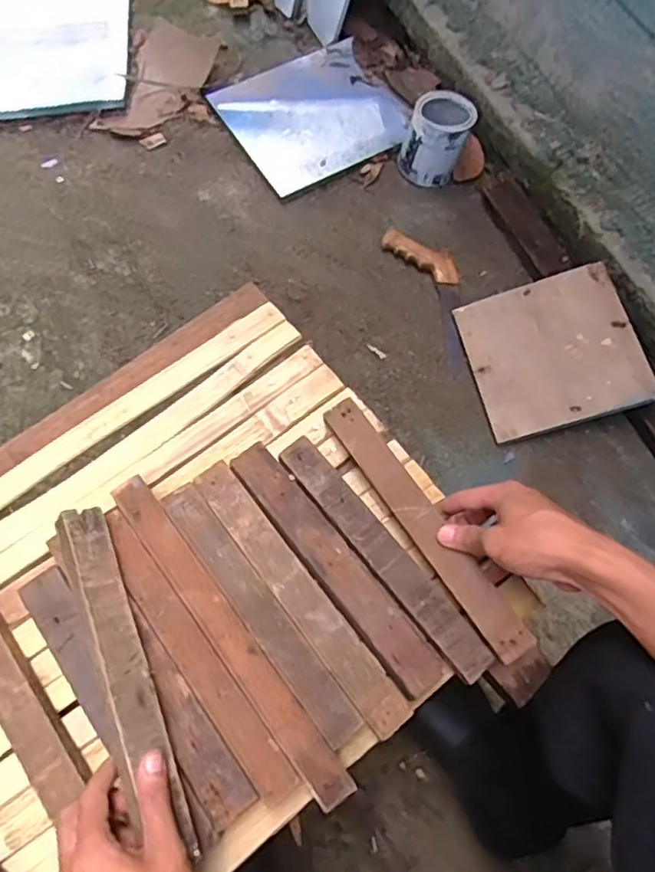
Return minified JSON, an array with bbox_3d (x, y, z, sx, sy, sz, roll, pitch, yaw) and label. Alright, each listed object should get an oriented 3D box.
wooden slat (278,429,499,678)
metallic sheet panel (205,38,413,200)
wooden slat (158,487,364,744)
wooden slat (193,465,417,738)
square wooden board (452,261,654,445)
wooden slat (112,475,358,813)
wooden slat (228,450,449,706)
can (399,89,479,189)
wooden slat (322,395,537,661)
[{"bbox_3d":[0.044,0.094,0.500,0.030,0.012,0.233,-37,72,-14],"label":"wooden slat"},{"bbox_3d":[-0.029,-0.645,1.235,0.318,0.013,0.290,-28,74,-5],"label":"metallic sheet panel"},{"bbox_3d":[-0.054,0.135,0.486,0.030,0.012,0.233,-35,72,-13],"label":"wooden slat"},{"bbox_3d":[-0.024,0.121,0.487,0.033,0.007,0.246,-36,72,-13],"label":"wooden slat"},{"bbox_3d":[0.356,-0.134,0.982,0.246,0.018,0.247,-19,69,15],"label":"square wooden board"},{"bbox_3d":[-0.079,0.150,0.479,0.029,0.012,0.290,-35,72,-13],"label":"wooden slat"},{"bbox_3d":[0.006,0.101,0.495,0.036,0.008,0.236,-37,72,-14],"label":"wooden slat"},{"bbox_3d":[0.204,-0.557,1.154,0.120,0.129,0.135,11,68,5],"label":"can"},{"bbox_3d":[0.078,0.069,0.504,0.029,0.014,0.246,-31,69,-12],"label":"wooden slat"}]

